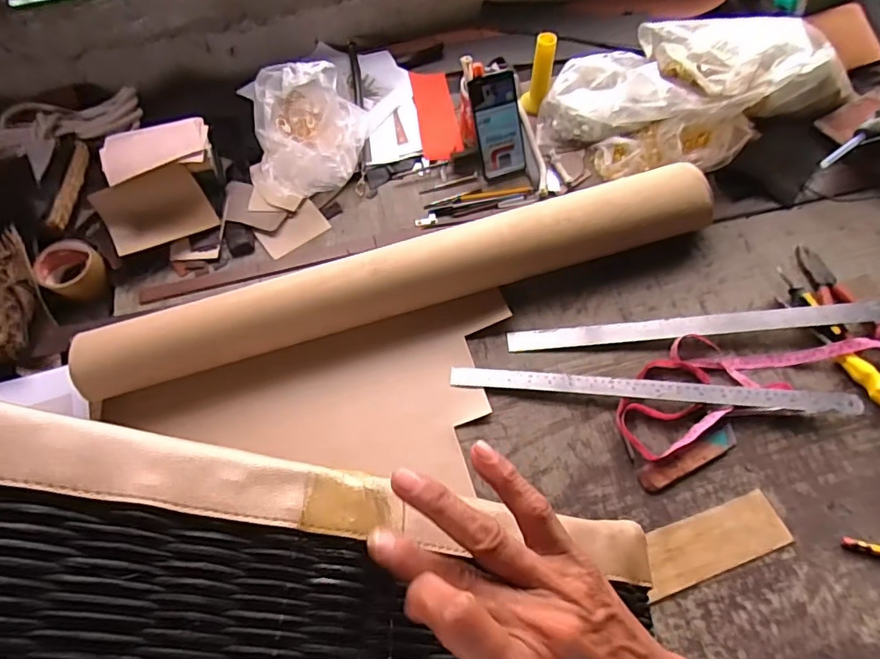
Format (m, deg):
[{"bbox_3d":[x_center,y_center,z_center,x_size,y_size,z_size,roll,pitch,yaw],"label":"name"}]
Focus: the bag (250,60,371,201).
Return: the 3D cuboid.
[{"bbox_3d":[-0.220,-0.347,0.899,0.189,0.138,0.245,-13,59,-6],"label":"bag"}]

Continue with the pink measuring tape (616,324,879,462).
[{"bbox_3d":[0.418,0.042,0.690,0.425,0.031,0.127,-16,60,-8],"label":"pink measuring tape"}]

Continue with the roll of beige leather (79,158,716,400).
[{"bbox_3d":[-0.039,-0.065,0.739,0.842,0.098,0.069,-16,60,-8],"label":"roll of beige leather"}]

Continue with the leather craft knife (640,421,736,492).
[{"bbox_3d":[0.292,0.149,0.642,0.132,0.008,0.031,-25,61,-13],"label":"leather craft knife"}]

